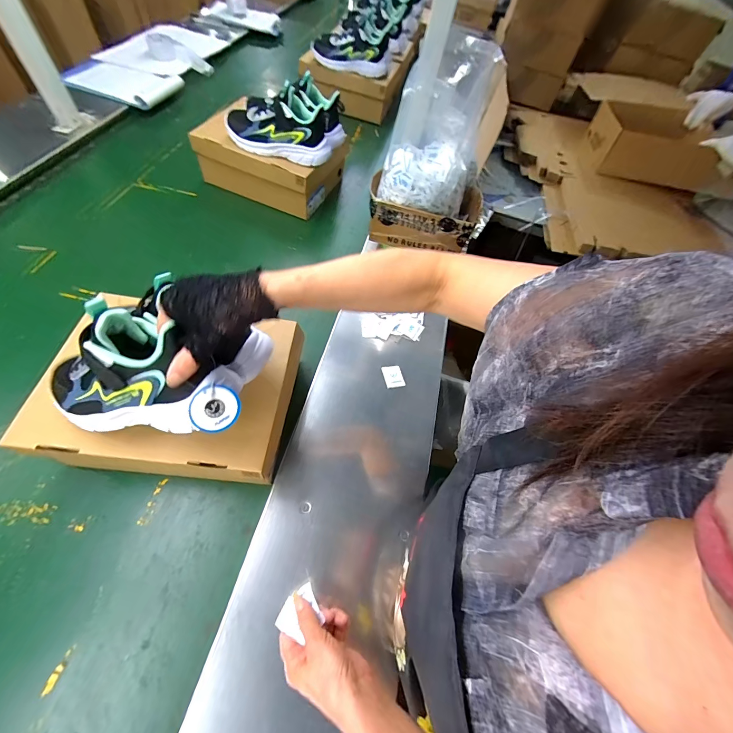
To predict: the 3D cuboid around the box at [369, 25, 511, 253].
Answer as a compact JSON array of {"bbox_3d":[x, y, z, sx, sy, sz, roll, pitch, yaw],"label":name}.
[{"bbox_3d":[0.153,-0.425,0.662,0.231,0.295,0.207,20,58,2],"label":"box"}]

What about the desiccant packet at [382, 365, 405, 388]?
[{"bbox_3d":[0.052,0.019,0.620,0.036,0.006,0.045,-15,73,-4],"label":"desiccant packet"}]

